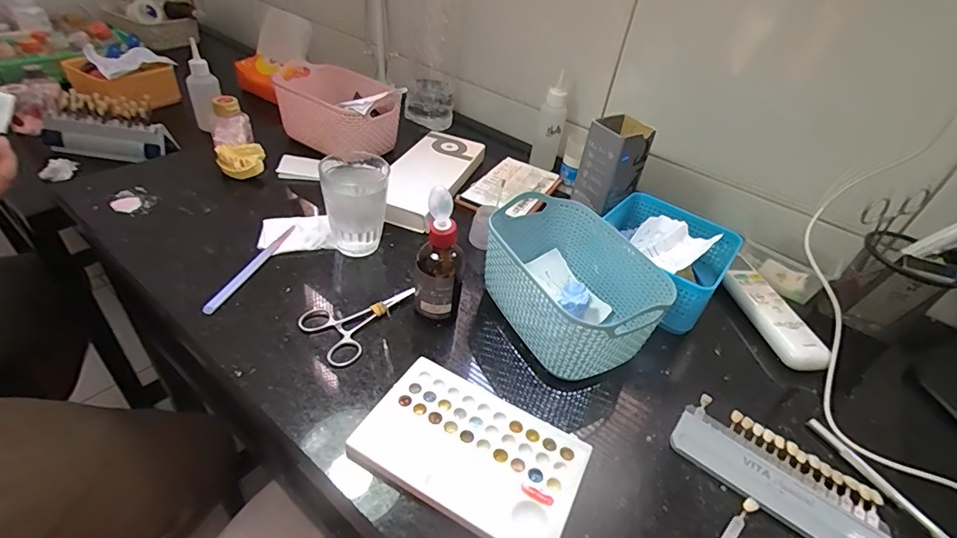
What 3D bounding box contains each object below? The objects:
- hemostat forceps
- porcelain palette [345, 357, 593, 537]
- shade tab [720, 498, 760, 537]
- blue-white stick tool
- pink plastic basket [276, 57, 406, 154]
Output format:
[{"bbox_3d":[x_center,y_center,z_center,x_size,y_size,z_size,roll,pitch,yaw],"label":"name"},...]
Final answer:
[{"bbox_3d":[-0.102,0.042,0.419,0.102,0.007,0.067,-28,52,-35],"label":"hemostat forceps"},{"bbox_3d":[-0.004,0.130,0.333,0.153,0.015,0.098,23,42,17],"label":"porcelain palette"},{"bbox_3d":[0.176,0.177,0.315,0.056,0.004,0.008,-25,50,-33],"label":"shade tab"},{"bbox_3d":[-0.220,-0.005,0.452,0.011,0.008,0.134,14,40,7],"label":"blue-white stick tool"},{"bbox_3d":[-0.213,-0.229,0.655,0.110,0.071,0.204,-27,51,-35],"label":"pink plastic basket"}]

